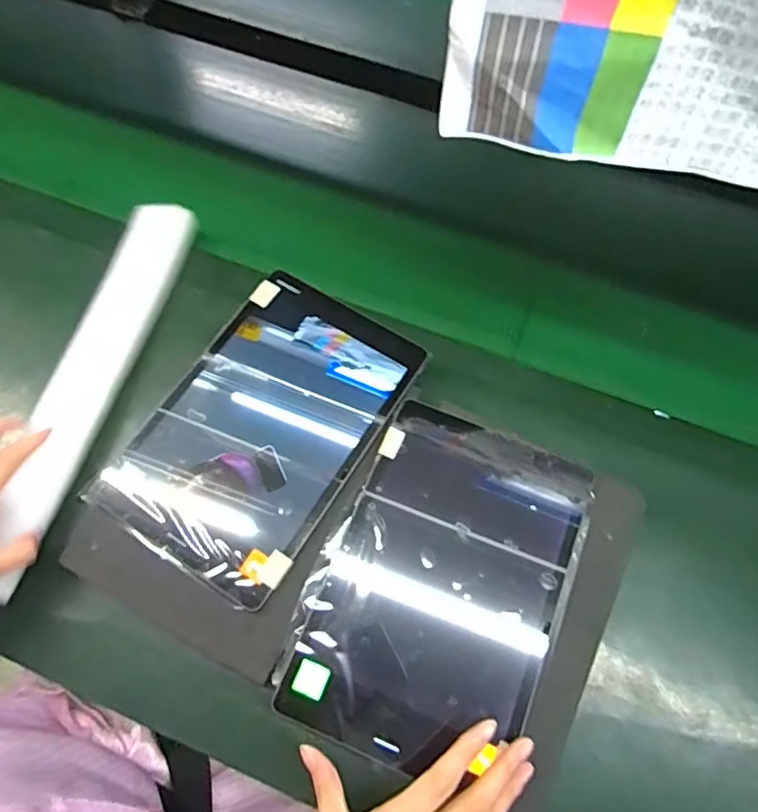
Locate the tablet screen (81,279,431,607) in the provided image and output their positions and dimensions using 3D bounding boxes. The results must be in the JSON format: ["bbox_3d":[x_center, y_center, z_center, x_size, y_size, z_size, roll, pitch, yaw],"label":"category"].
[{"bbox_3d":[-0.095,0.015,0.483,0.163,0.018,0.259,29,68,12],"label":"tablet screen"}]

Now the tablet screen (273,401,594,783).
[{"bbox_3d":[0.049,0.132,0.433,0.169,0.014,0.250,23,69,9],"label":"tablet screen"}]

